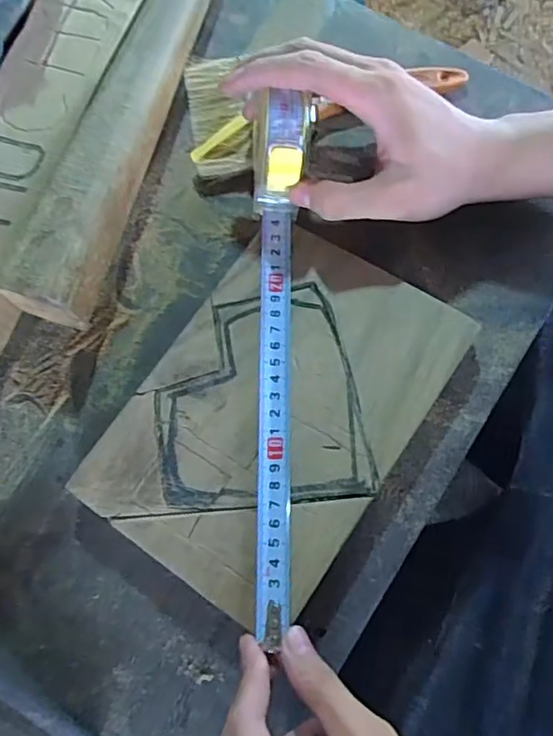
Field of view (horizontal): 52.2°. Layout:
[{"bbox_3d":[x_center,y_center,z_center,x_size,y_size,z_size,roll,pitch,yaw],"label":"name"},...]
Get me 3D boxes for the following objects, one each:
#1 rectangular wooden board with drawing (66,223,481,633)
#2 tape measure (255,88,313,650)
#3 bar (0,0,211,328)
[{"bbox_3d":[0.001,0.025,0.329,0.141,0.028,0.203,33,79,10],"label":"rectangular wooden board with drawing"},{"bbox_3d":[0.001,-0.006,0.315,0.030,0.046,0.285,1,83,2],"label":"tape measure"},{"bbox_3d":[-0.089,-0.199,0.383,0.048,0.050,0.362,15,76,6],"label":"bar"}]

